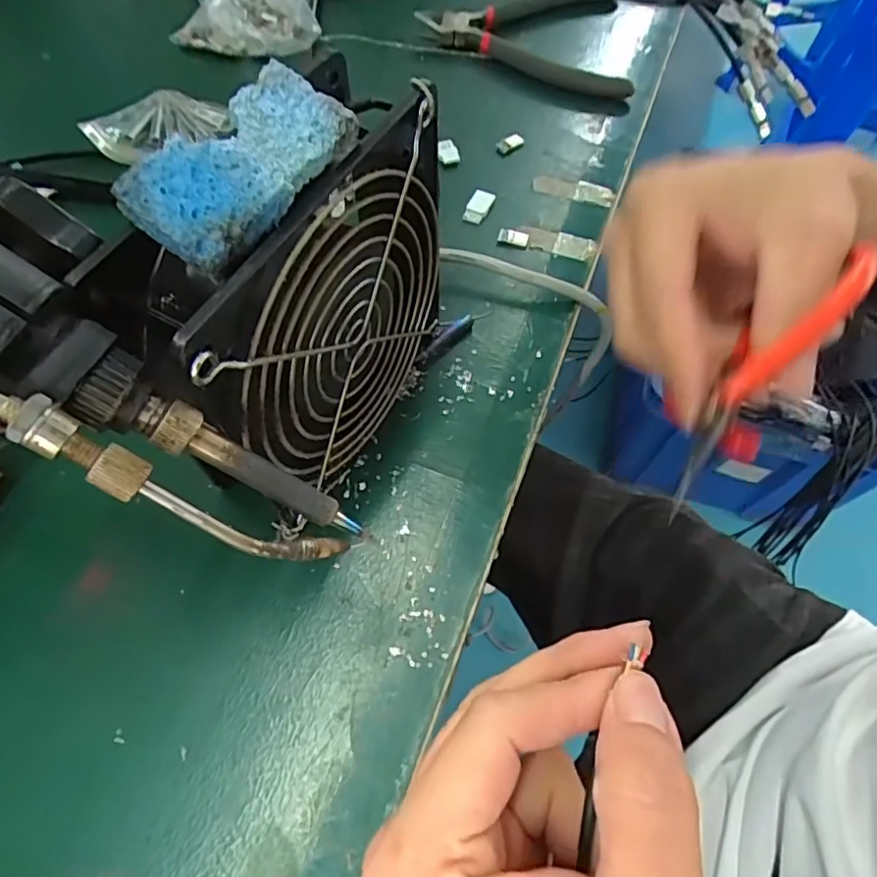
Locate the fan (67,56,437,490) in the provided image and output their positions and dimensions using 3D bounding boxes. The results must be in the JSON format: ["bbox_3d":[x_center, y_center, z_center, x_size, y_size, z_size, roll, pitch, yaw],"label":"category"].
[{"bbox_3d":[-0.045,-0.042,0.208,0.044,0.120,0.120,27,66,12],"label":"fan"}]

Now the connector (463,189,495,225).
[{"bbox_3d":[0.022,-0.127,0.319,0.013,0.006,0.018,23,65,10],"label":"connector"}]

